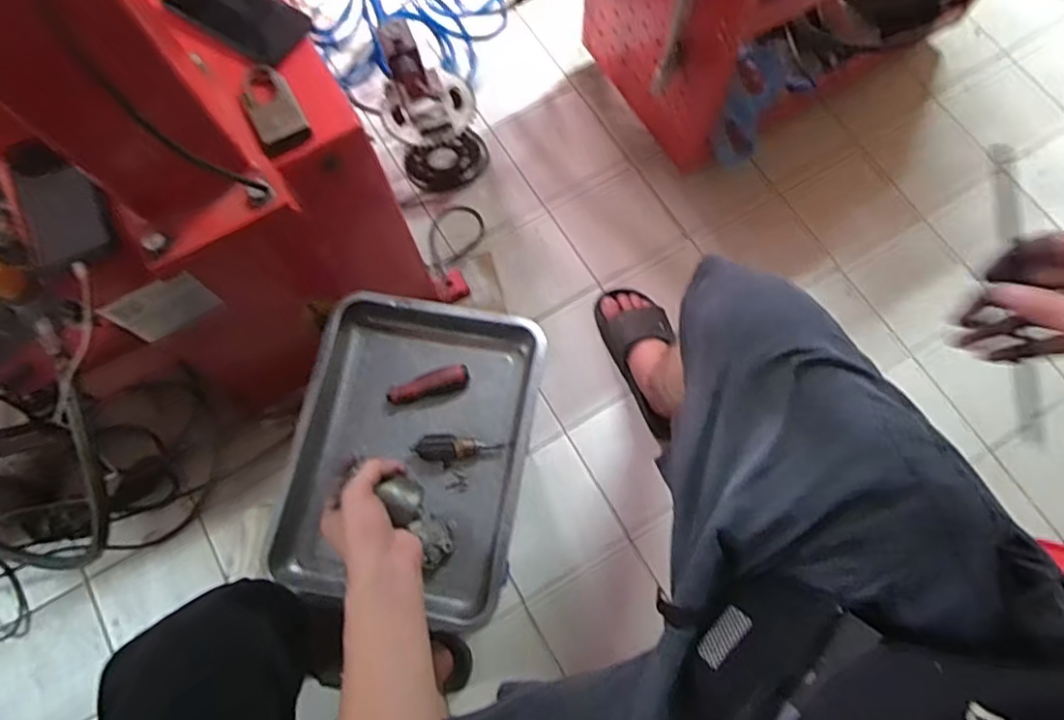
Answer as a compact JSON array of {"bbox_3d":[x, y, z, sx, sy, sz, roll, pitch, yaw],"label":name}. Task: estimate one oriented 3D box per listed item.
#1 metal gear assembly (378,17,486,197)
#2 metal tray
[{"bbox_3d":[-0.173,-0.427,1.074,0.157,0.273,0.146,-25,75,-5],"label":"metal gear assembly"},{"bbox_3d":[-0.149,0.111,0.784,0.286,0.048,0.379,9,74,4],"label":"metal tray"}]

